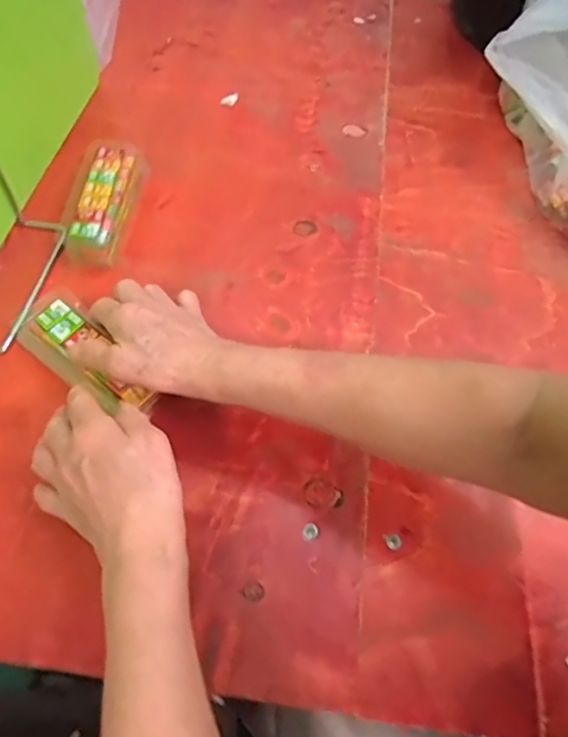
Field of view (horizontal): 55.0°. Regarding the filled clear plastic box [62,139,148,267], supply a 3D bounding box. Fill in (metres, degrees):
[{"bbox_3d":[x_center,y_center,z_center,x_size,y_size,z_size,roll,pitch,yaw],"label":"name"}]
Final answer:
[{"bbox_3d":[-0.172,-0.158,0.518,0.063,0.037,0.152,8,59,1],"label":"filled clear plastic box"}]

